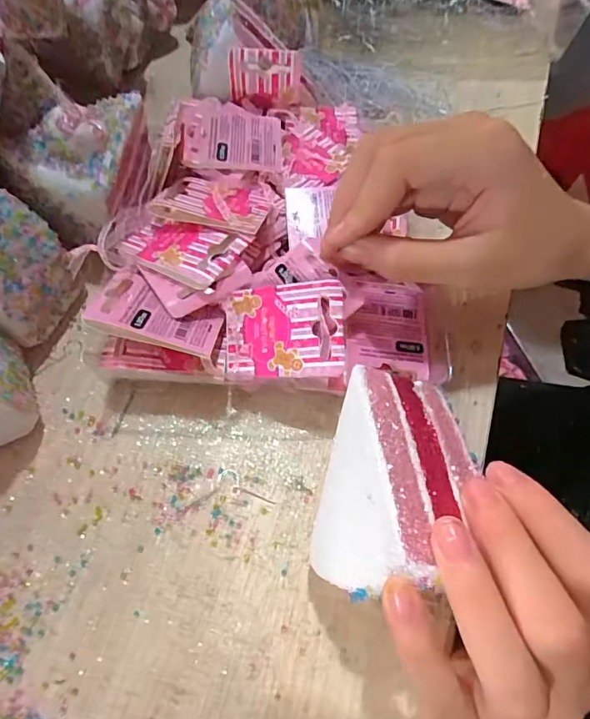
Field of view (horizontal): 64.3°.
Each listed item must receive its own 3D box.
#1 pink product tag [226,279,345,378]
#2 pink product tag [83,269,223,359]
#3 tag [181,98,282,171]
[{"bbox_3d":[-0.006,-0.014,0.224,0.058,0.004,0.044,-3,85,19],"label":"pink product tag"},{"bbox_3d":[-0.064,-0.023,0.226,0.058,0.004,0.042,17,41,-7],"label":"pink product tag"},{"bbox_3d":[-0.038,-0.136,0.283,0.059,0.009,0.053,2,64,-3],"label":"tag"}]

